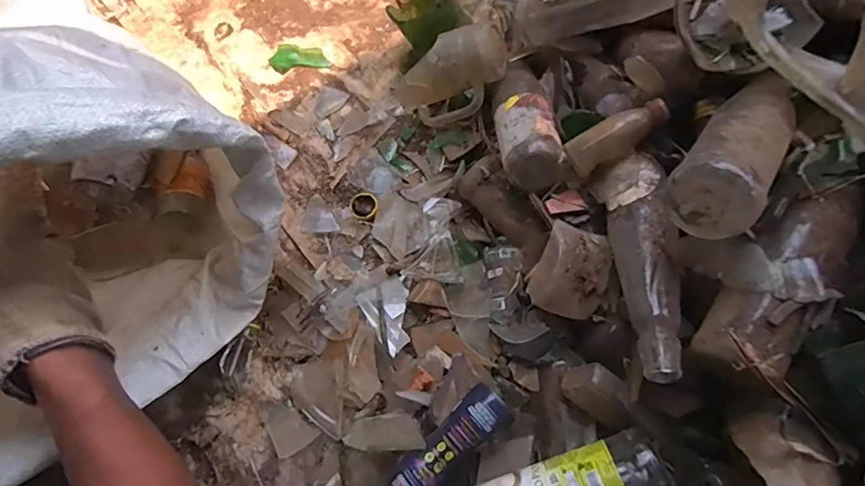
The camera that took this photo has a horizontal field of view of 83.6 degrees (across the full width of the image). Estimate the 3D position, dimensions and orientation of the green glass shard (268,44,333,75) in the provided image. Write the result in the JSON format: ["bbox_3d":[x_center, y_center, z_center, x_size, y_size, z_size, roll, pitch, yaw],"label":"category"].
[{"bbox_3d":[-0.186,-0.258,0.672,0.083,0.010,0.041,-8,68,-1],"label":"green glass shard"}]

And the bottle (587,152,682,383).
[{"bbox_3d":[0.191,0.021,0.438,0.058,0.060,0.212,-12,54,25],"label":"bottle"}]

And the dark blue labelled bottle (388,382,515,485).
[{"bbox_3d":[0.000,0.194,0.435,0.158,0.033,0.043,-36,74,-12],"label":"dark blue labelled bottle"}]

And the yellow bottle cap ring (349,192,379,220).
[{"bbox_3d":[-0.084,-0.045,0.589,0.035,0.007,0.038,-1,68,2],"label":"yellow bottle cap ring"}]

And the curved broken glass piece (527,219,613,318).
[{"bbox_3d":[0.138,0.028,0.477,0.065,0.026,0.085,24,72,9],"label":"curved broken glass piece"}]

